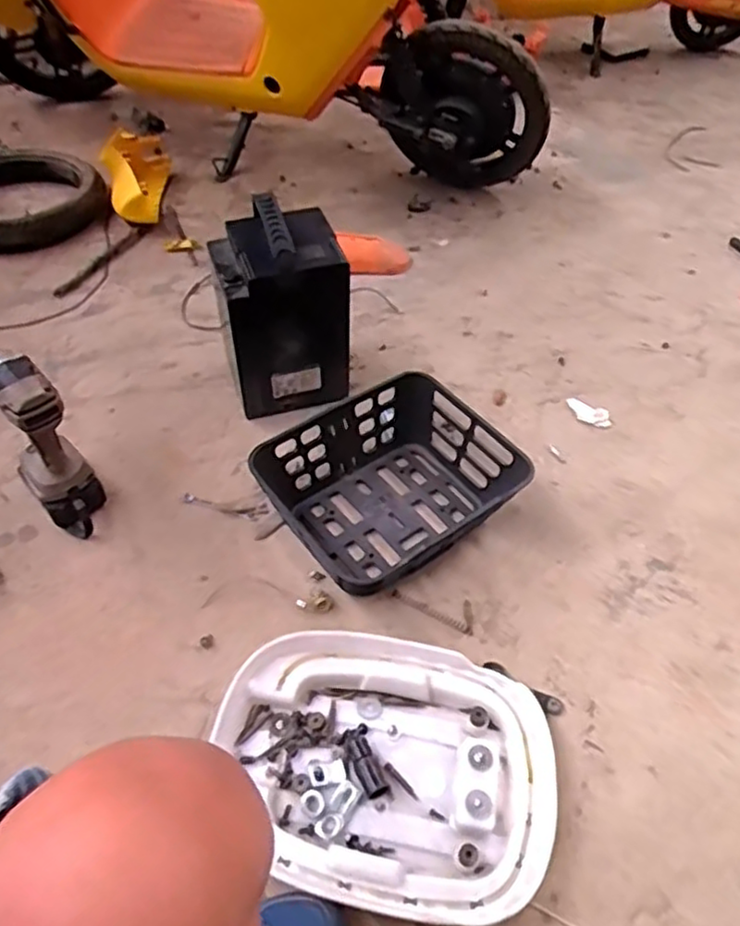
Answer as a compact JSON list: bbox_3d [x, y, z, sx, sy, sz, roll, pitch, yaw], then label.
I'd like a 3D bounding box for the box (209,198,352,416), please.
[{"bbox_3d":[-0.141,-0.235,1.063,0.181,0.300,0.143,-13,51,-15],"label":"box"}]

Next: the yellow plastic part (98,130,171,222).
[{"bbox_3d":[-0.517,-0.641,1.505,0.123,0.100,0.326,-6,50,-9],"label":"yellow plastic part"}]

